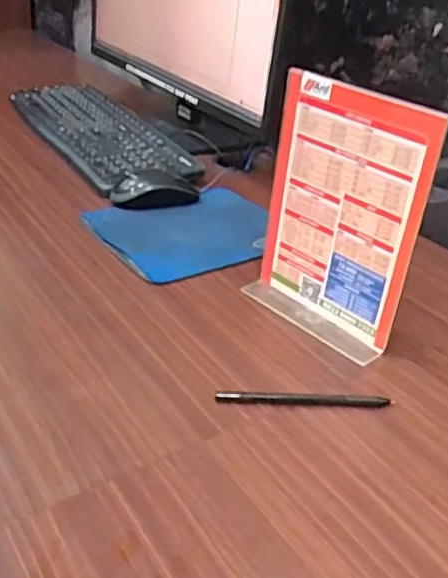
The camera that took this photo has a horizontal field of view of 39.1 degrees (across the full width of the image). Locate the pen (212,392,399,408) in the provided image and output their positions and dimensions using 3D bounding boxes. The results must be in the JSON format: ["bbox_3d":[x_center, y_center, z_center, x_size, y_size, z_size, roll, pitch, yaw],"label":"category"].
[{"bbox_3d":[0.063,0.085,0.489,0.137,0.006,0.014,3,30,-6],"label":"pen"}]

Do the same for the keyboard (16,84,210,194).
[{"bbox_3d":[-0.196,-0.244,0.972,0.151,0.028,0.458,-13,35,-29],"label":"keyboard"}]

